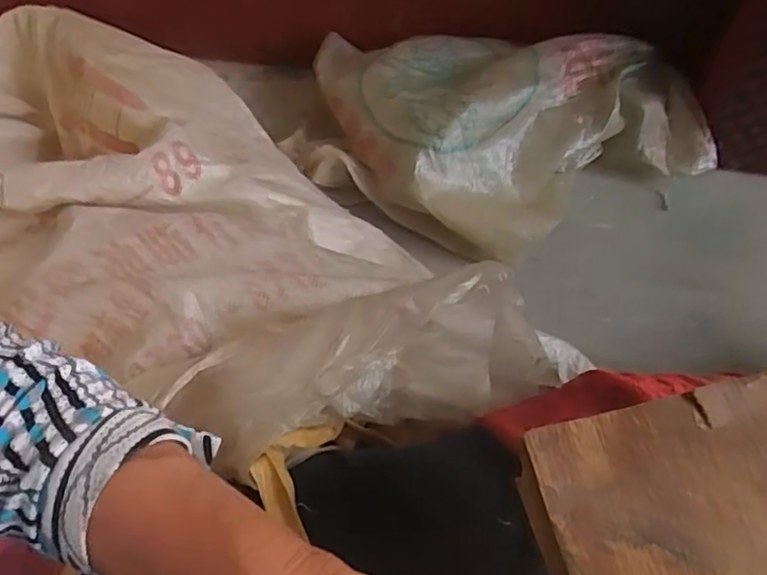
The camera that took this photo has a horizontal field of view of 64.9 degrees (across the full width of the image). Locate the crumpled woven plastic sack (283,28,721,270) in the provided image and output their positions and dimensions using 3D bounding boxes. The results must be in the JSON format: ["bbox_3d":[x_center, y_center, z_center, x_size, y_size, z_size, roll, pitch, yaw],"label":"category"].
[{"bbox_3d":[0.159,-0.221,0.873,0.609,0.138,0.353,12,58,8],"label":"crumpled woven plastic sack"}]

